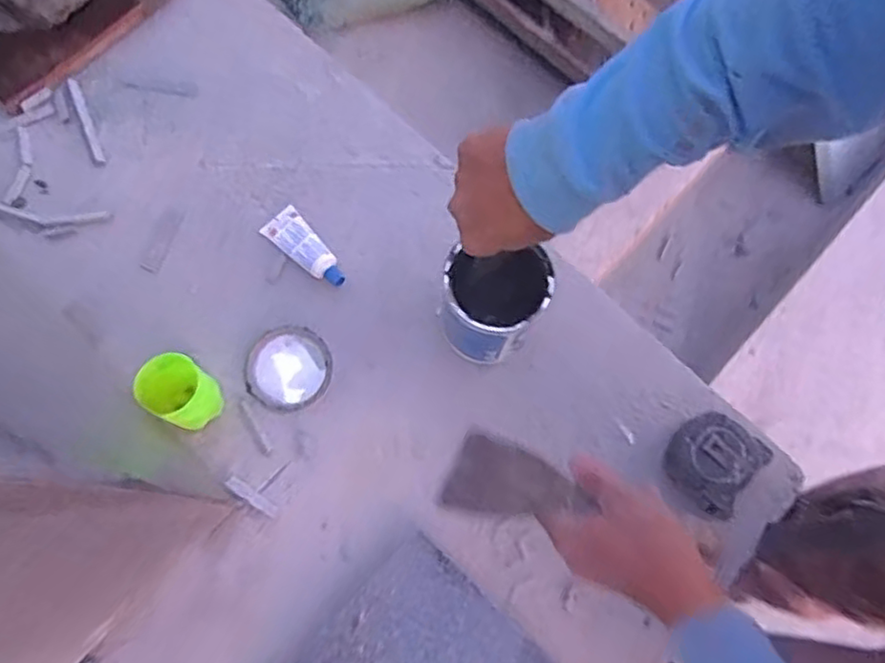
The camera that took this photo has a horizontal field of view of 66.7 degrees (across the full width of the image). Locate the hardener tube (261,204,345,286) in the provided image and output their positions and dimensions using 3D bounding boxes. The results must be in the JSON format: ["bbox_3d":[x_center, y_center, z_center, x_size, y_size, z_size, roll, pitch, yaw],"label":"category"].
[{"bbox_3d":[-0.146,-0.093,0.726,0.113,0.023,0.043,41,77,10],"label":"hardener tube"}]

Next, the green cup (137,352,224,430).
[{"bbox_3d":[-0.244,0.061,0.646,0.064,0.084,0.056,29,75,7],"label":"green cup"}]

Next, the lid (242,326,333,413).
[{"bbox_3d":[-0.160,0.038,0.697,0.089,0.004,0.086,0,74,-1],"label":"lid"}]

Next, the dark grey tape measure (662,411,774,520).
[{"bbox_3d":[0.261,0.125,0.653,0.078,0.034,0.092,41,77,10],"label":"dark grey tape measure"}]

